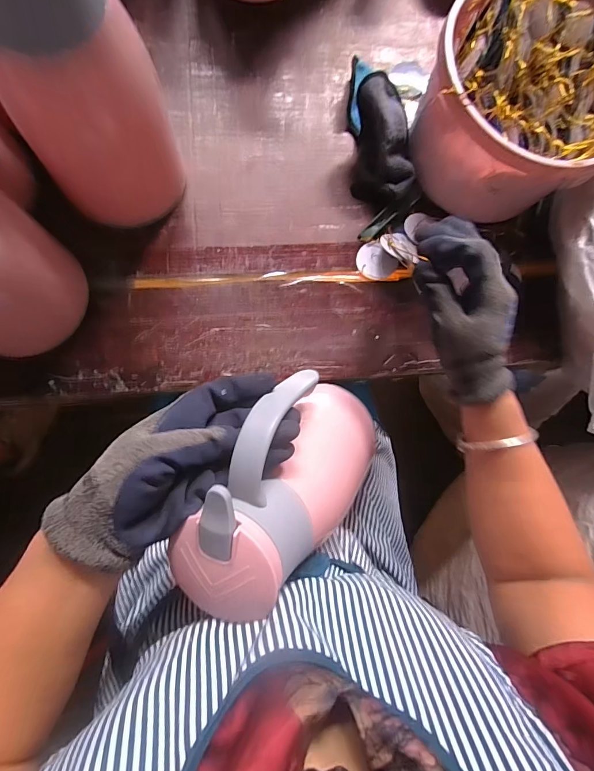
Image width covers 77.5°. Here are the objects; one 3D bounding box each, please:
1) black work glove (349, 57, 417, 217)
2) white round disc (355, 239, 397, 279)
[{"bbox_3d":[0.101,-0.316,0.457,0.077,0.084,0.191,-15,98,-8],"label":"black work glove"},{"bbox_3d":[0.099,-0.157,0.471,0.042,0.009,0.050,-43,90,-9],"label":"white round disc"}]

